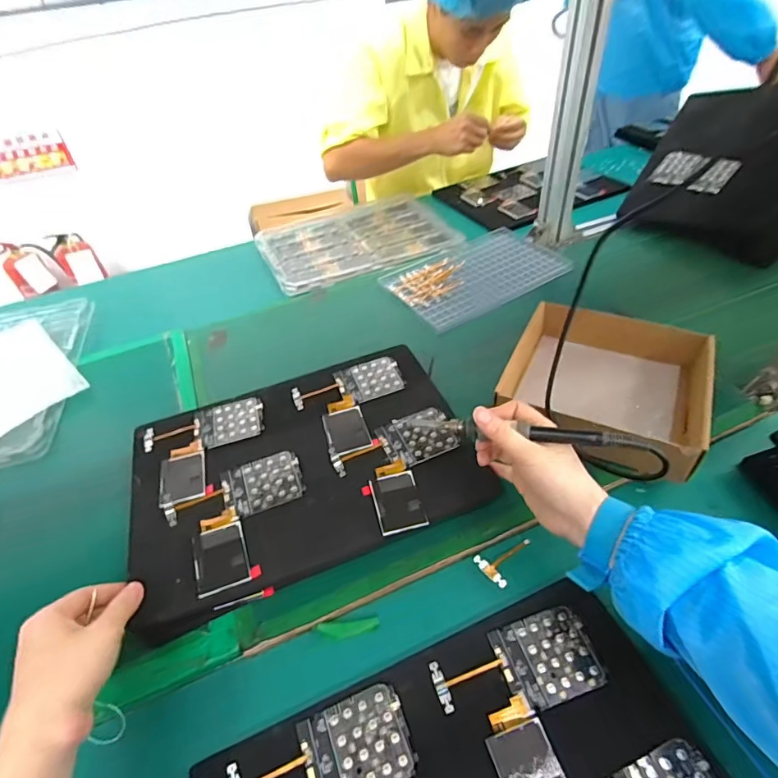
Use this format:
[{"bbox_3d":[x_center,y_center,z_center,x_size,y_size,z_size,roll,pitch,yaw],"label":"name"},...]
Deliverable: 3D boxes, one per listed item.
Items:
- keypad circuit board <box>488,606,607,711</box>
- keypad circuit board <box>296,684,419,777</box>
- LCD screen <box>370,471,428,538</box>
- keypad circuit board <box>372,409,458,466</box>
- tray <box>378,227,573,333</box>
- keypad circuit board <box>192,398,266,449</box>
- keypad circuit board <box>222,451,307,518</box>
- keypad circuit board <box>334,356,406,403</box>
[{"bbox_3d":[0.128,0.217,0.380,0.076,0.005,0.063,-14,45,-8],"label":"keypad circuit board"},{"bbox_3d":[-0.024,0.265,0.347,0.077,0.005,0.062,-18,45,-12],"label":"keypad circuit board"},{"bbox_3d":[0.009,0.108,0.452,0.044,0.008,0.063,-12,40,-7],"label":"LCD screen"},{"bbox_3d":[0.031,0.050,0.506,0.077,0.004,0.063,-22,46,-15],"label":"keypad circuit board"},{"bbox_3d":[0.148,-0.195,0.793,0.297,0.018,0.186,-25,47,-19],"label":"tray"},{"bbox_3d":[-0.186,0.037,0.545,0.076,0.004,0.065,-19,46,-12],"label":"keypad circuit board"},{"bbox_3d":[-0.129,0.095,0.477,0.076,0.004,0.065,-19,46,-13],"label":"keypad circuit board"},{"bbox_3d":[-0.024,-0.012,0.579,0.077,0.005,0.064,-16,45,-10],"label":"keypad circuit board"}]

